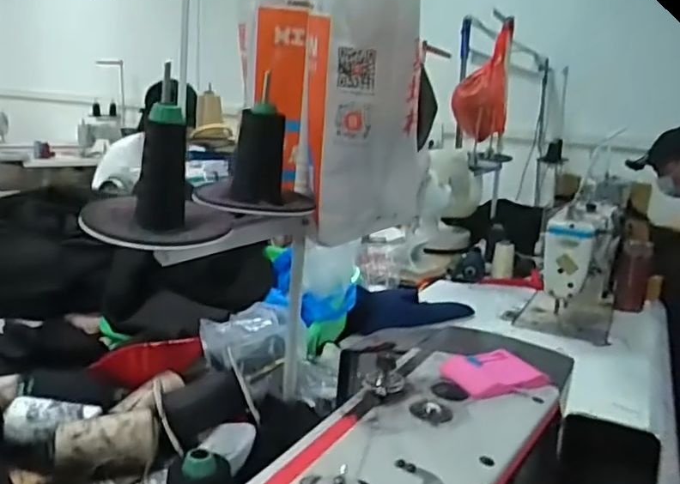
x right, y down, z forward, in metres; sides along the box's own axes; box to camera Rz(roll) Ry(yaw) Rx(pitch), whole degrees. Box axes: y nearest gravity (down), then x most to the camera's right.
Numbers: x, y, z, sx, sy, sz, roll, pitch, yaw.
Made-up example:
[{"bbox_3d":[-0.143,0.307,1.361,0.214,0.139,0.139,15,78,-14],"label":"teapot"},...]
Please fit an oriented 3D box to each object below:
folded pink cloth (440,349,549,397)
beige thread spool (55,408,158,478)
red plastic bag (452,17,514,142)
[{"bbox_3d":[0.113,0.097,0.446,0.073,0.016,0.046,-4,15,-33],"label":"folded pink cloth"},{"bbox_3d":[-0.255,0.222,0.660,0.105,0.050,0.059,-1,14,-21],"label":"beige thread spool"},{"bbox_3d":[0.405,-0.454,1.690,0.160,0.324,0.107,14,-4,37],"label":"red plastic bag"}]

